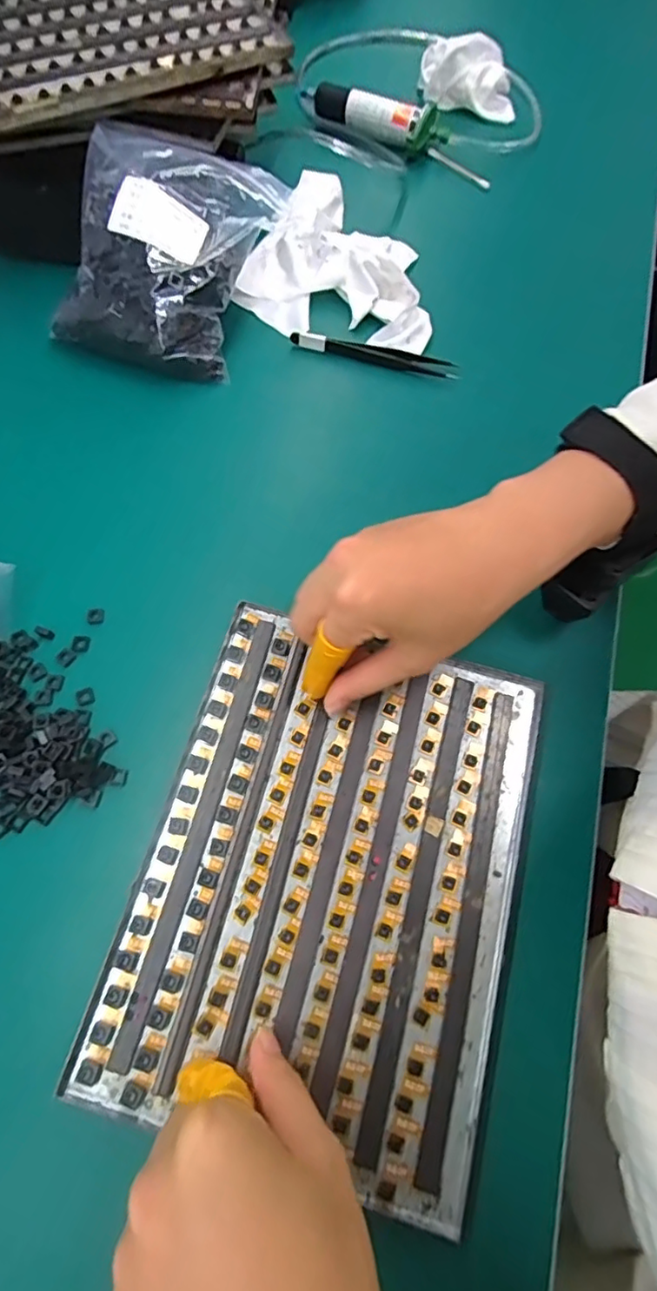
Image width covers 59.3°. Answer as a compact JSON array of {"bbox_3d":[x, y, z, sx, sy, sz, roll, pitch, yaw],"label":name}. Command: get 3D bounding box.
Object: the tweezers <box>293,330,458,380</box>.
[{"bbox_3d":[0.033,-0.215,0.426,0.122,0.012,0.014,15,68,6],"label":"tweezers"}]

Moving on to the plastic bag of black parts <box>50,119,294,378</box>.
[{"bbox_3d":[-0.118,-0.281,0.414,0.128,0.074,0.150,15,68,6],"label":"plastic bag of black parts"}]

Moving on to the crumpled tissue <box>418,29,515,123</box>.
[{"bbox_3d":[0.133,-0.536,0.540,0.094,0.042,0.039,15,68,6],"label":"crumpled tissue"}]

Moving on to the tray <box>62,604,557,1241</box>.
[{"bbox_3d":[0.002,0.111,0.295,0.180,0.008,0.242,16,69,4],"label":"tray"}]

